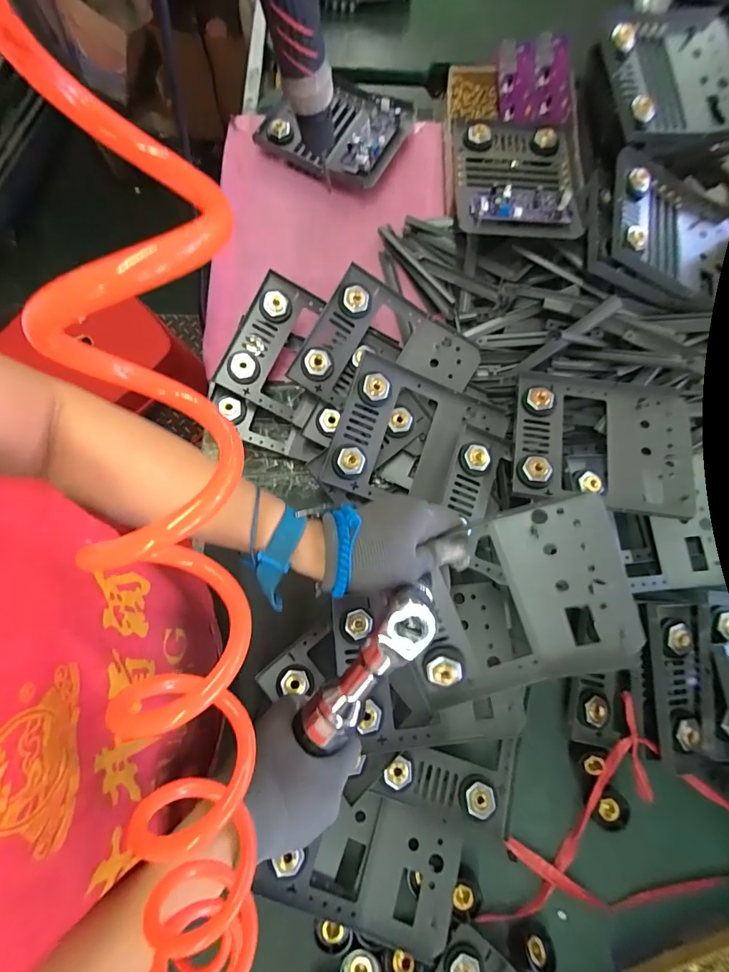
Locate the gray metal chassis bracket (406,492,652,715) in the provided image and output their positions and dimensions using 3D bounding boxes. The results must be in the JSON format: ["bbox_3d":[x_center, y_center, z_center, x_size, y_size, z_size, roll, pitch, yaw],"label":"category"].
[{"bbox_3d":[0.121,0.094,0.377,0.178,0.040,0.155,-13,102,10],"label":"gray metal chassis bracket"}]

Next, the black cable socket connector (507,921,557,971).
[{"bbox_3d":[0.163,0.452,0.437,0.040,0.033,0.034,-15,79,-3],"label":"black cable socket connector"}]

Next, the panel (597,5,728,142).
[{"bbox_3d":[0.375,-0.493,0.538,0.202,0.033,0.150,-16,92,-16],"label":"panel"}]

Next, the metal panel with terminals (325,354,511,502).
[{"bbox_3d":[0.062,-0.048,0.495,0.176,0.051,0.154,19,79,4],"label":"metal panel with terminals"}]

